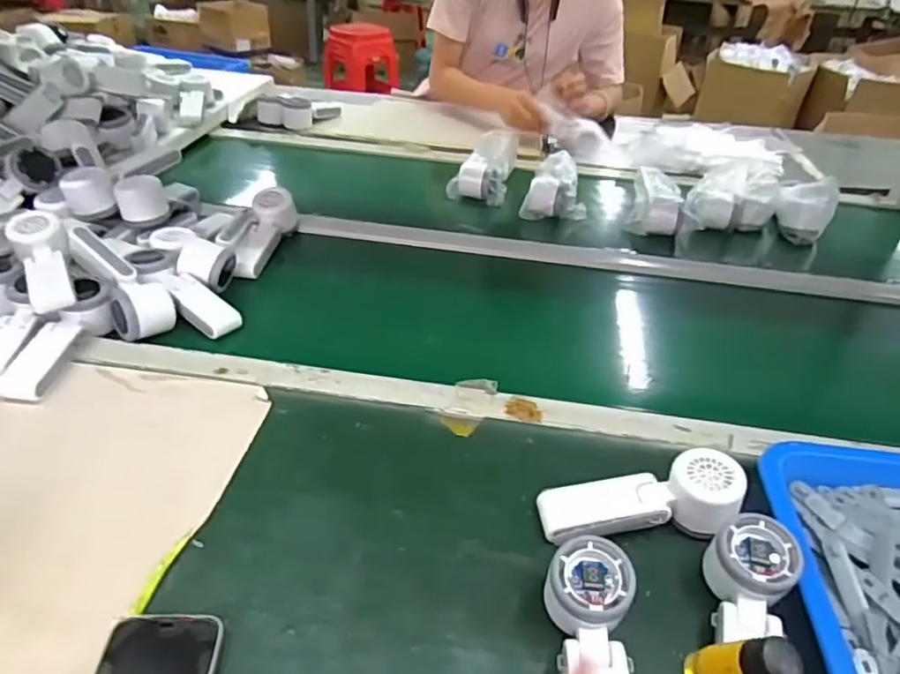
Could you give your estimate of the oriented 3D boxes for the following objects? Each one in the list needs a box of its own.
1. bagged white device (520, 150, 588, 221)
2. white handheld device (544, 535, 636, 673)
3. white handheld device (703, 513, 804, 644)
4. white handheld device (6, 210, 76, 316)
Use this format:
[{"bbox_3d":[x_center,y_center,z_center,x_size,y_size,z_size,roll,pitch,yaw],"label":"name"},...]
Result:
[{"bbox_3d":[0.177,-0.256,1.049,0.107,0.059,0.126,7,36,6],"label":"bagged white device"},{"bbox_3d":[0.098,0.220,0.412,0.055,0.041,0.167,2,47,-2],"label":"white handheld device"},{"bbox_3d":[0.209,0.206,0.431,0.057,0.060,0.161,11,38,11],"label":"white handheld device"},{"bbox_3d":[-0.460,-0.084,0.706,0.057,0.047,0.165,-18,62,-23],"label":"white handheld device"}]

